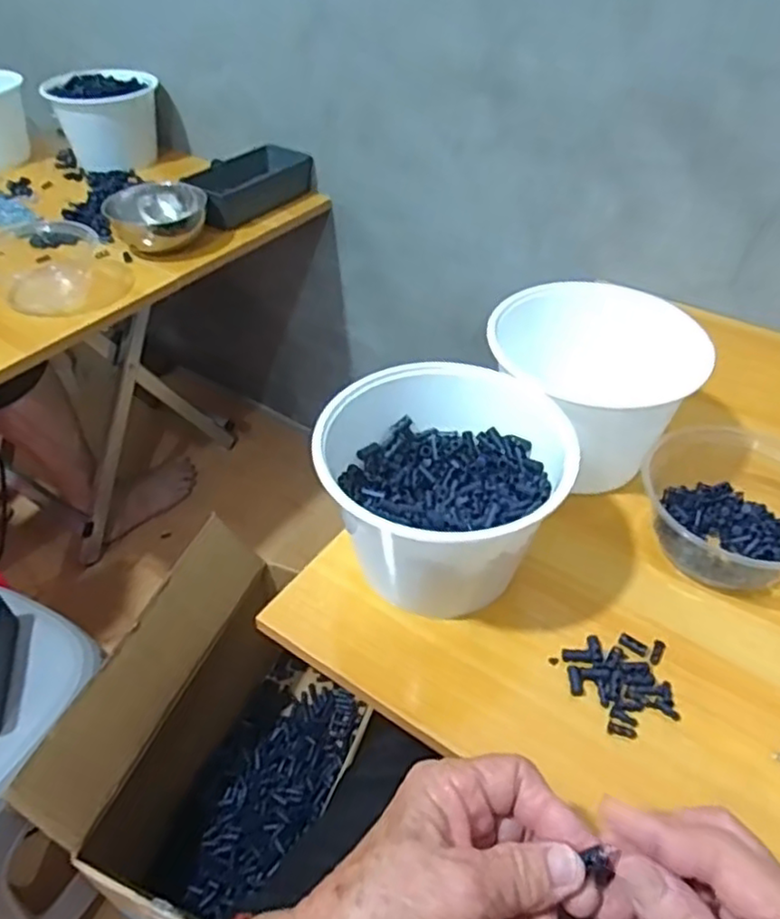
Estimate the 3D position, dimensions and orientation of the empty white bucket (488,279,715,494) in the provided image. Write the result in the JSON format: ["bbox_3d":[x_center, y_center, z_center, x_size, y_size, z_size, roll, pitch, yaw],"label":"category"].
[{"bbox_3d":[0.159,-0.056,0.565,0.160,0.119,0.145,0,44,0],"label":"empty white bucket"}]

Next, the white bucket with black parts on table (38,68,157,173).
[{"bbox_3d":[-0.432,-0.521,1.060,0.161,0.112,0.134,-17,46,-16],"label":"white bucket with black parts on table"}]

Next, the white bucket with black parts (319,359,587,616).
[{"bbox_3d":[0.040,0.022,0.492,0.164,0.113,0.160,0,44,0],"label":"white bucket with black parts"}]

